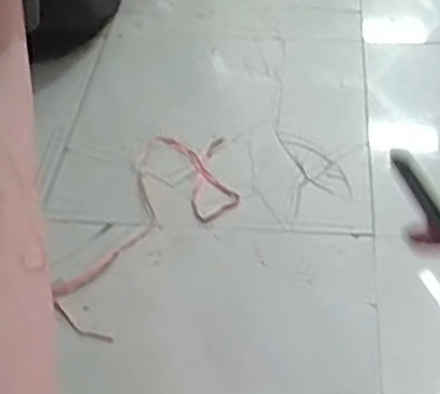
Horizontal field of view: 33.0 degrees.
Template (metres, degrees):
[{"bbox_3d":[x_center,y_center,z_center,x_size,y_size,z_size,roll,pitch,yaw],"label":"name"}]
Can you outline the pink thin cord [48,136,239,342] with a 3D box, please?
[{"bbox_3d":[-0.115,0.047,1.311,0.217,0.024,0.501,14,47,16],"label":"pink thin cord"}]

